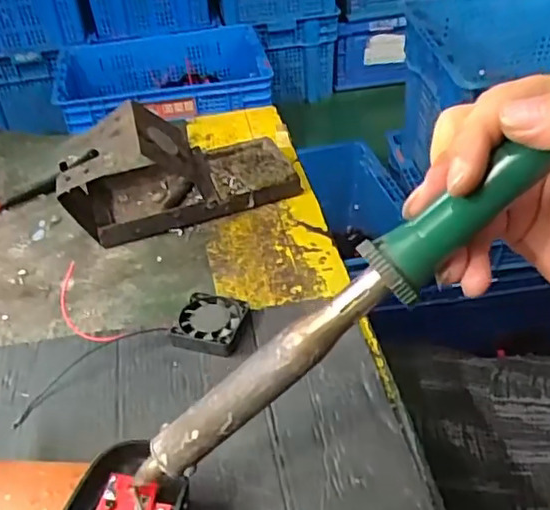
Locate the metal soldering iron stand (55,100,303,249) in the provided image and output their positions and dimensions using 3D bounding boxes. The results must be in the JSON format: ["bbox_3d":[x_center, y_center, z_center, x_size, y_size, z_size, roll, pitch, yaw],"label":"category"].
[{"bbox_3d":[-0.075,-0.073,0.467,0.169,0.082,0.073,-16,42,-13],"label":"metal soldering iron stand"}]

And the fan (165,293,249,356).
[{"bbox_3d":[-0.040,0.044,0.378,0.041,0.014,0.039,12,43,18],"label":"fan"}]

